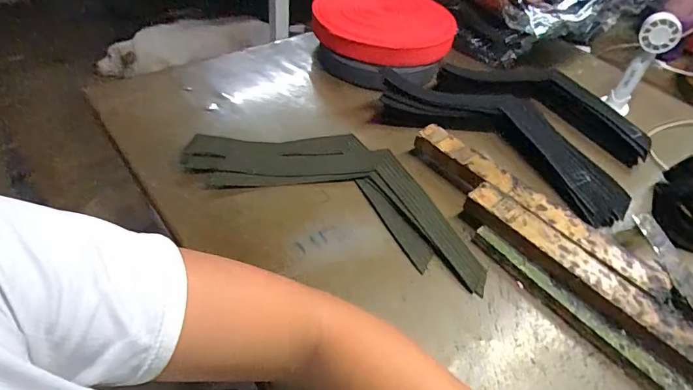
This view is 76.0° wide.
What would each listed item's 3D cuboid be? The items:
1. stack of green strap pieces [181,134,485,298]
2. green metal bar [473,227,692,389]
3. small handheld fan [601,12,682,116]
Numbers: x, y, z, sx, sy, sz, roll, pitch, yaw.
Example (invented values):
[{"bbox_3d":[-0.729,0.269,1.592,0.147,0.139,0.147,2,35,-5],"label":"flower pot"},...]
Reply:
[{"bbox_3d":[-0.011,-0.018,0.553,0.387,0.022,0.146,20,47,13],"label":"stack of green strap pieces"},{"bbox_3d":[0.242,0.126,0.440,0.020,0.024,0.279,-27,54,-29],"label":"green metal bar"},{"bbox_3d":[0.467,-0.205,0.709,0.054,0.152,0.053,29,49,20],"label":"small handheld fan"}]

